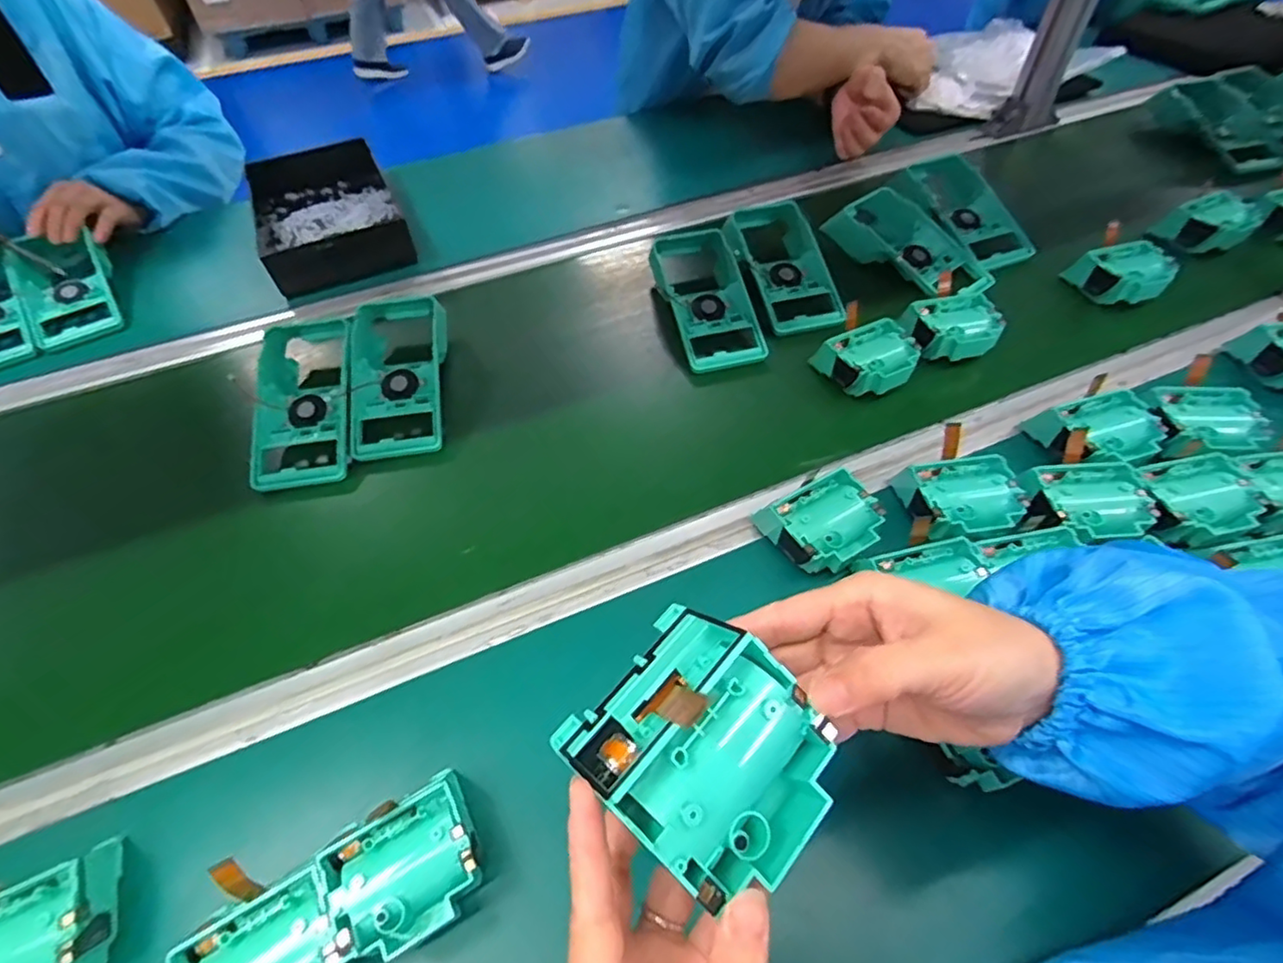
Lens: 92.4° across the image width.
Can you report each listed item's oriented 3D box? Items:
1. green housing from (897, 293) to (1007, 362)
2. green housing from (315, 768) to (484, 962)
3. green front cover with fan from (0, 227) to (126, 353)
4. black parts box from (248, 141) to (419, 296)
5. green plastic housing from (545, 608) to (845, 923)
[{"bbox_3d":[0.308,-0.151,0.607,0.078,0.045,0.073,-10,54,-5],"label":"green housing"},{"bbox_3d":[-0.130,0.218,0.348,0.073,0.048,0.072,-28,57,-17],"label":"green housing"},{"bbox_3d":[-0.651,-0.222,0.699,0.096,0.054,0.155,-34,59,-20],"label":"green front cover with fan"},{"bbox_3d":[-0.402,-0.341,0.784,0.169,0.058,0.262,-25,56,-15],"label":"black parts box"},{"bbox_3d":[0.026,0.099,0.221,0.075,0.046,0.084,-42,96,-23],"label":"green plastic housing"}]

